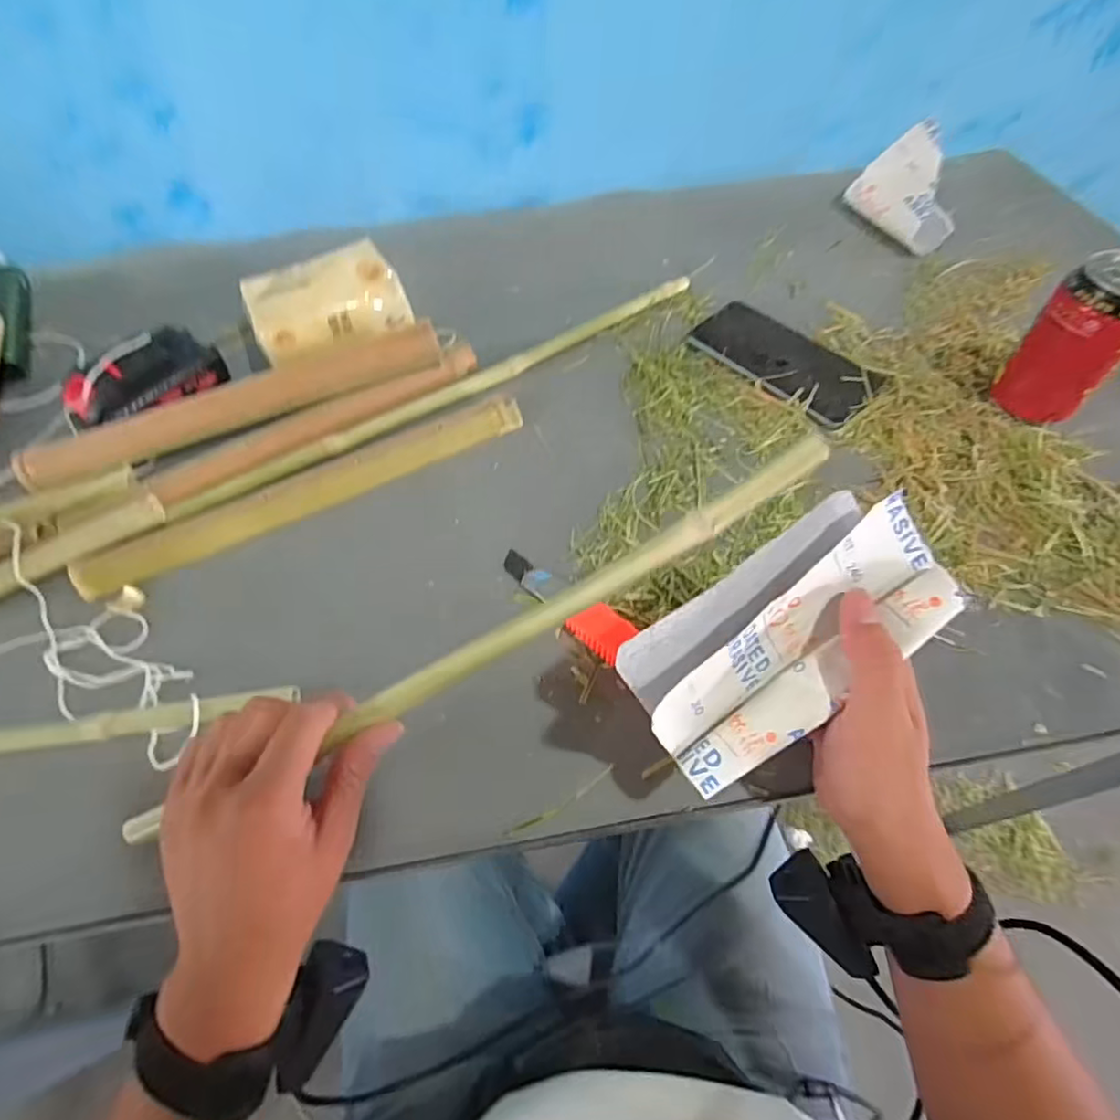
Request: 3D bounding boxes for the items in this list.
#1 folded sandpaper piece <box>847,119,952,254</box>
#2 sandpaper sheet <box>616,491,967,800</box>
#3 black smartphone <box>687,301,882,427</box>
[{"bbox_3d":[0.356,-0.375,0.617,0.071,0.076,0.104,-29,61,-15],"label":"folded sandpaper piece"},{"bbox_3d":[0.109,0.035,0.289,0.152,0.028,0.082,-35,89,2],"label":"sandpaper sheet"},{"bbox_3d":[0.194,-0.175,0.535,0.076,0.013,0.157,-39,64,-20],"label":"black smartphone"}]

